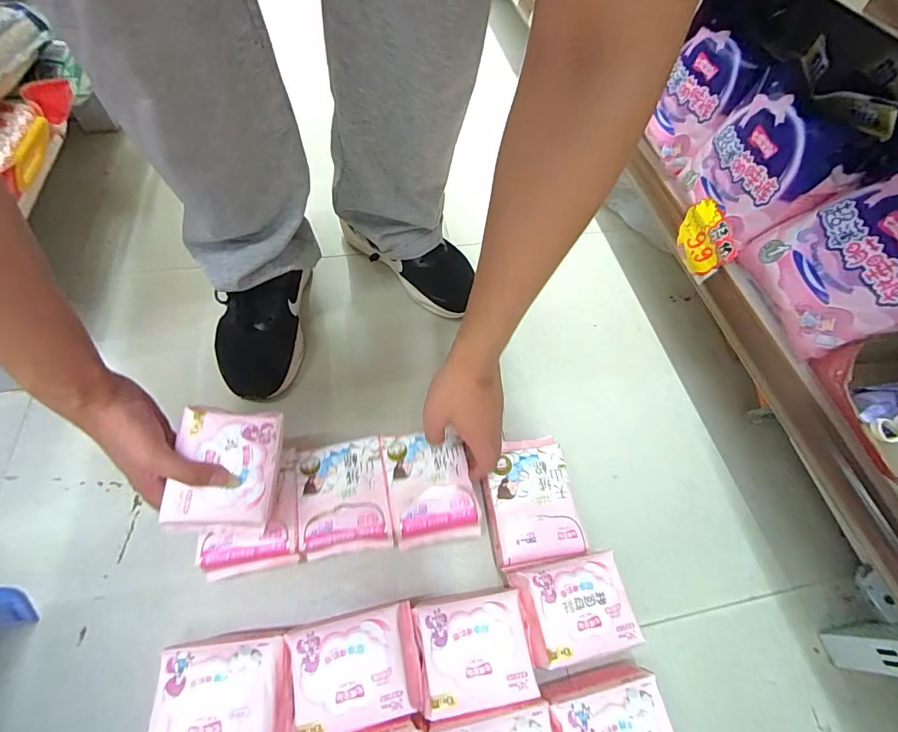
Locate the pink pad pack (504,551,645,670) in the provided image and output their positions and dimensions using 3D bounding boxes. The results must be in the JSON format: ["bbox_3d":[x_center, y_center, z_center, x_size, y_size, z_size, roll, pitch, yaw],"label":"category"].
[{"bbox_3d":[0.123,0.238,0.413,0.104,0.046,0.084,-7,60,-9],"label":"pink pad pack"}]

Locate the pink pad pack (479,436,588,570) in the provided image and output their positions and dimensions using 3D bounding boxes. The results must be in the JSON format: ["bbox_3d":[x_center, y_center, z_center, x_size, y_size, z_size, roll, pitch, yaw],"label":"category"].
[{"bbox_3d":[0.091,0.156,0.492,0.094,0.051,0.134,-6,60,-8],"label":"pink pad pack"}]

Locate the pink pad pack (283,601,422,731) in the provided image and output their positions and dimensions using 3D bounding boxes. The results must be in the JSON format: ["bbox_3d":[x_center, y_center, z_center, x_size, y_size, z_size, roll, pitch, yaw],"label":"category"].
[{"bbox_3d":[-0.083,0.266,0.369,0.105,0.037,0.082,-8,60,-9],"label":"pink pad pack"}]

